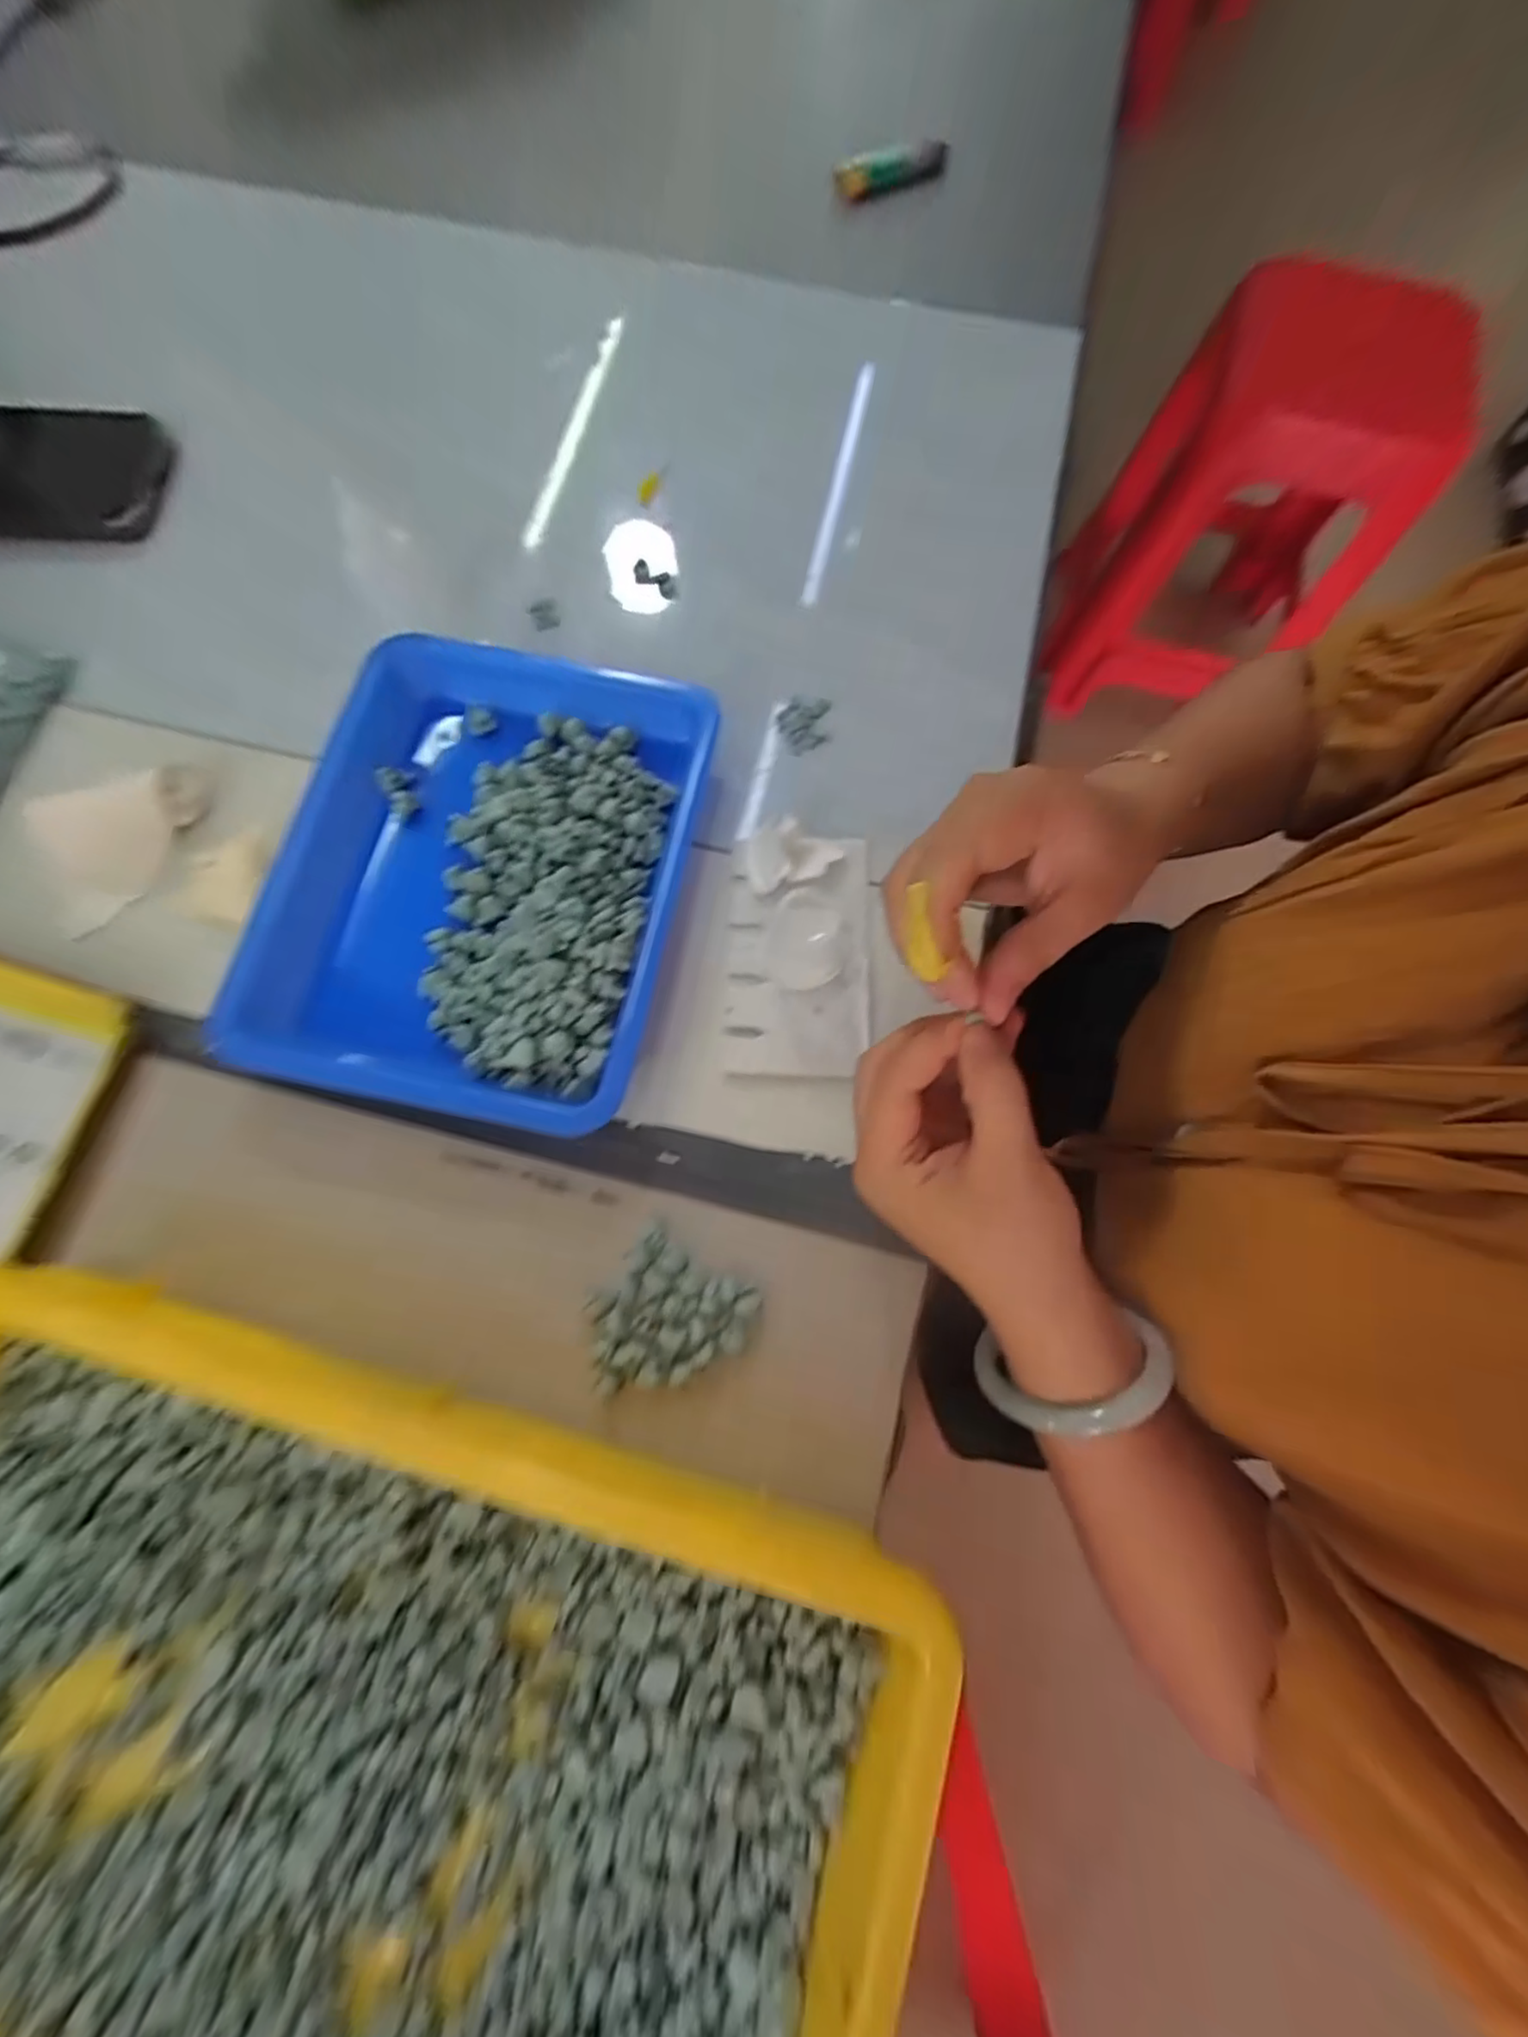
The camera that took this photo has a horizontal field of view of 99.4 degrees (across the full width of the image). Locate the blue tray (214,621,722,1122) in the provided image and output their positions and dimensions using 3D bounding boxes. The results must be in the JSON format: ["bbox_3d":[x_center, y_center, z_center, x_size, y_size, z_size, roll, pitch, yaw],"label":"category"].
[{"bbox_3d":[-0.128,-0.071,0.289,0.180,0.029,0.214,11,77,3],"label":"blue tray"}]

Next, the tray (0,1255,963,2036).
[{"bbox_3d":[-0.147,0.239,0.198,0.354,0.057,0.238,15,78,4],"label":"tray"}]

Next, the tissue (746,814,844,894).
[{"bbox_3d":[0.013,-0.078,0.301,0.044,0.013,0.029,-17,78,-4],"label":"tissue"}]

